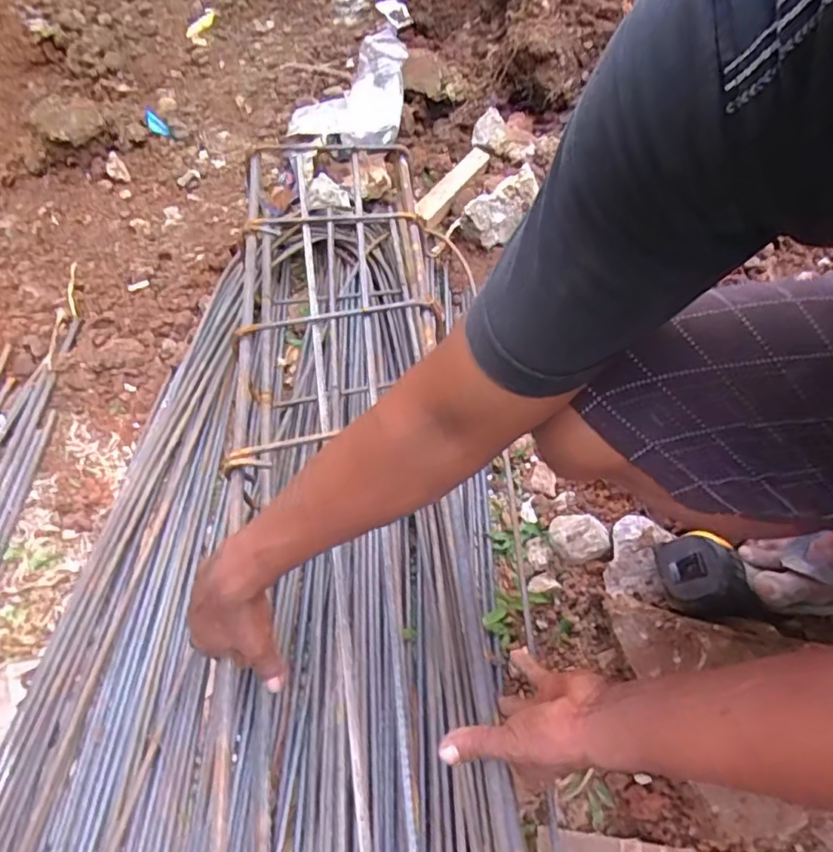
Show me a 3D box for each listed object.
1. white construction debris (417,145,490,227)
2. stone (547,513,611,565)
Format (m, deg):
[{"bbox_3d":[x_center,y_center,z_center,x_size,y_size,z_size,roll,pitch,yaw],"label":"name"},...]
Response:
[{"bbox_3d":[0.064,-0.424,1.015,0.040,0.019,0.222,23,61,18],"label":"white construction debris"},{"bbox_3d":[0.188,0.127,0.680,0.052,0.038,0.056,2,55,-3],"label":"stone"}]

